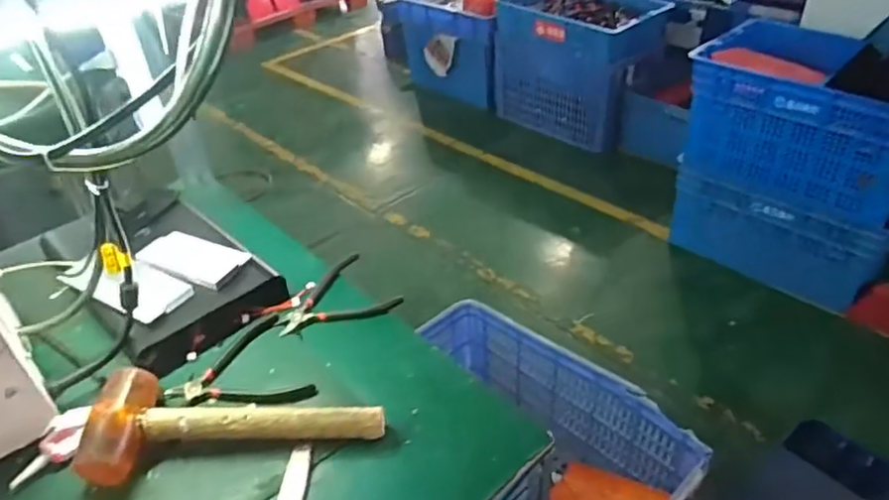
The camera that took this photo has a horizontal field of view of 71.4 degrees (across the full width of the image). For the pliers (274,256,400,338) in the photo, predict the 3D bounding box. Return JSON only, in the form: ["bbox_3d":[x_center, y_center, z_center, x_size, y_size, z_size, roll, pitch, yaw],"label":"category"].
[{"bbox_3d":[-0.134,0.051,0.764,0.141,0.017,0.107,-13,39,-10],"label":"pliers"}]

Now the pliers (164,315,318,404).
[{"bbox_3d":[-0.211,0.118,0.688,0.151,0.011,0.118,-1,38,5],"label":"pliers"}]

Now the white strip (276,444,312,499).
[{"bbox_3d":[-0.138,0.217,0.566,0.023,0.004,0.083,6,43,2],"label":"white strip"}]

